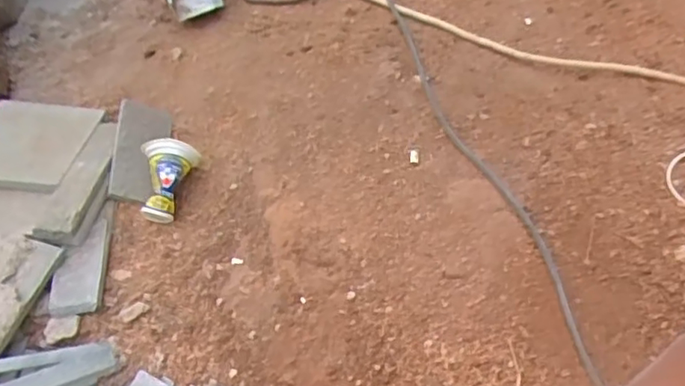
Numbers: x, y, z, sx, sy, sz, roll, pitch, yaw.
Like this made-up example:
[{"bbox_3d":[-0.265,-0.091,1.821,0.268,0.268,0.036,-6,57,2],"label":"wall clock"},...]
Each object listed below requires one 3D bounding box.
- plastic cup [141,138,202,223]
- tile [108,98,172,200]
[{"bbox_3d":[-0.206,-0.017,0.712,0.067,0.063,0.080,-5,45,0],"label":"plastic cup"},{"bbox_3d":[-0.257,-0.061,0.769,0.065,0.021,0.155,5,55,-16],"label":"tile"}]

